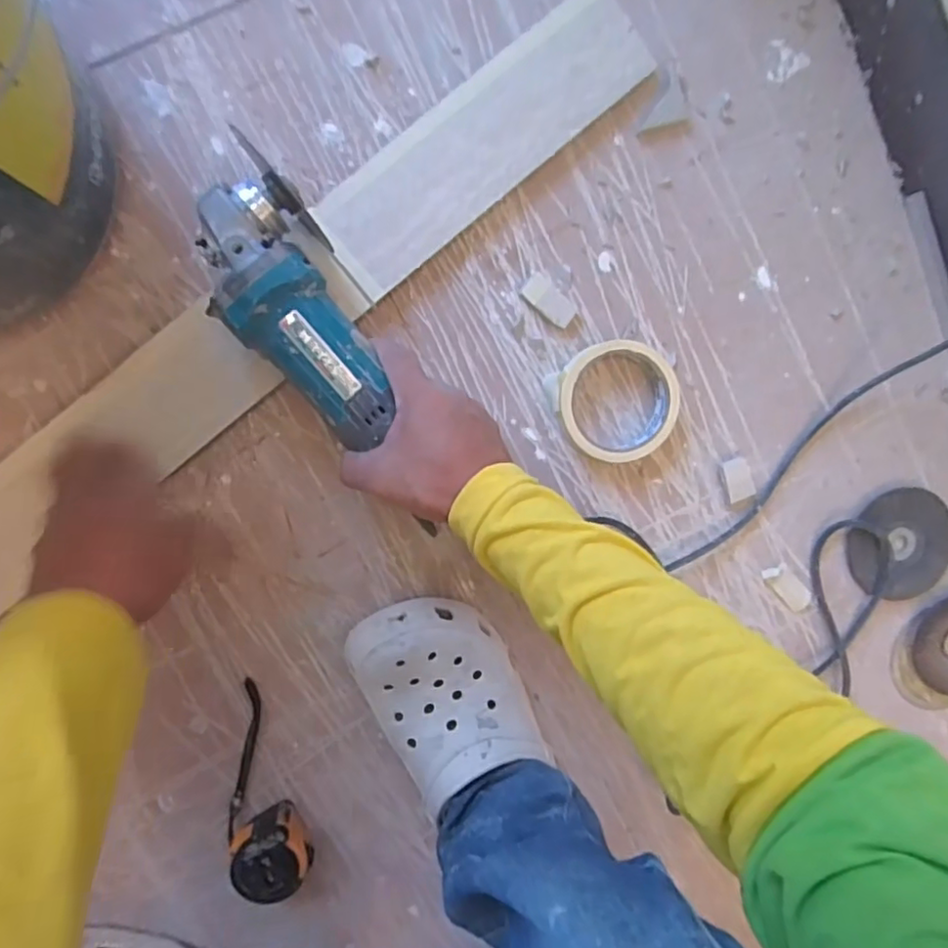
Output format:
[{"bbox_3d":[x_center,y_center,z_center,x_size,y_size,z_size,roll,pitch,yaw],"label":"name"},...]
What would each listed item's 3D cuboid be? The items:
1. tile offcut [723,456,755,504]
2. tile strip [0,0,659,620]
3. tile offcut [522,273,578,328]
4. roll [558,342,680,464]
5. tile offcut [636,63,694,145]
[{"bbox_3d":[0.227,0.005,0.539,0.024,0.008,0.036,-16,98,-5],"label":"tile offcut"},{"bbox_3d":[-0.149,-0.119,0.472,0.700,0.018,0.081,-40,99,-2],"label":"tile strip"},{"bbox_3d":[0.060,-0.137,0.501,0.045,0.010,0.024,41,90,-9],"label":"tile offcut"},{"bbox_3d":[0.114,-0.058,0.506,0.096,0.031,0.094,-1,96,-7],"label":"roll"},{"bbox_3d":[0.159,-0.290,0.498,0.037,0.006,0.062,21,93,-9],"label":"tile offcut"}]

